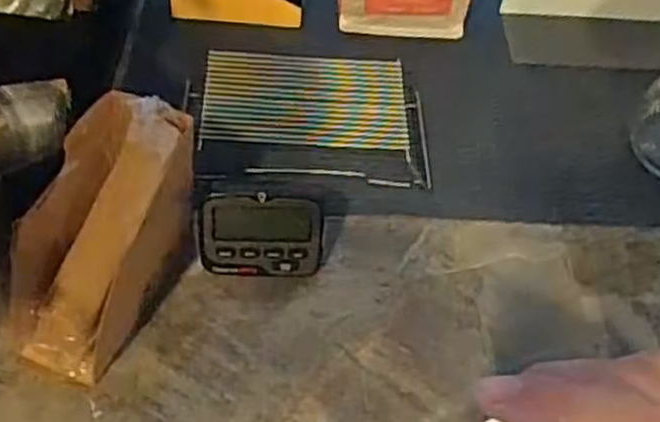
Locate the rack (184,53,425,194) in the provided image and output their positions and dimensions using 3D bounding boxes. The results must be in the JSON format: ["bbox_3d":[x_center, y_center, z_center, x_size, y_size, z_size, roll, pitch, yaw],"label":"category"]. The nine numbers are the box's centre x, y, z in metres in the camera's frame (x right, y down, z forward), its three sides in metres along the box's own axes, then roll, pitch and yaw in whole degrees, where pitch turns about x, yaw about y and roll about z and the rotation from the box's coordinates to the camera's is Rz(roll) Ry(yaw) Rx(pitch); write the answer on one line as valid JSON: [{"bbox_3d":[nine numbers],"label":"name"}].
[{"bbox_3d":[-0.013,-0.072,0.609,0.187,0.052,0.108,-1,52,-6],"label":"rack"}]

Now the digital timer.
[{"bbox_3d":[-0.046,0.017,0.533,0.080,0.058,0.020,2,15,-9],"label":"digital timer"}]

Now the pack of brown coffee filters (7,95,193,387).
[{"bbox_3d":[-0.142,0.016,0.479,0.071,0.129,0.134,23,54,12],"label":"pack of brown coffee filters"}]

